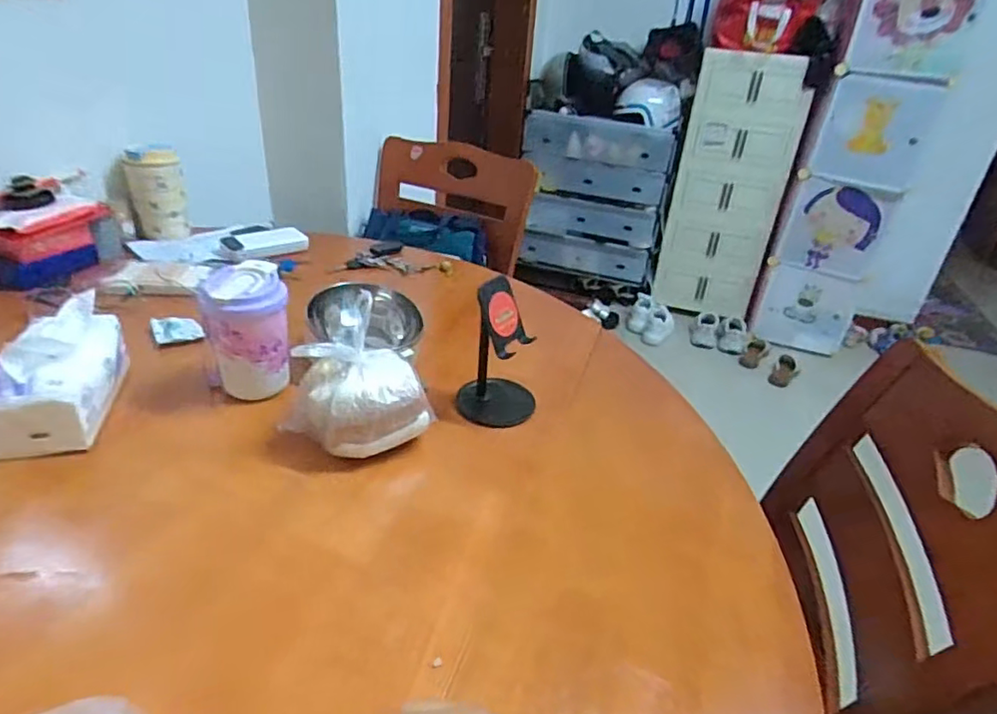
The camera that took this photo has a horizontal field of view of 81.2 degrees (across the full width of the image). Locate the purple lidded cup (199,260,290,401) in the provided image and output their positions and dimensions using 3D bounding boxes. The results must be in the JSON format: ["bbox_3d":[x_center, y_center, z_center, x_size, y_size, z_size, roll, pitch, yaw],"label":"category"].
[{"bbox_3d":[-0.284,-0.026,0.656,0.086,0.134,0.075,-12,34,-30],"label":"purple lidded cup"}]

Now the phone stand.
[{"bbox_3d":[0.004,-0.005,0.676,0.092,0.159,0.079,5,29,-2],"label":"phone stand"}]

